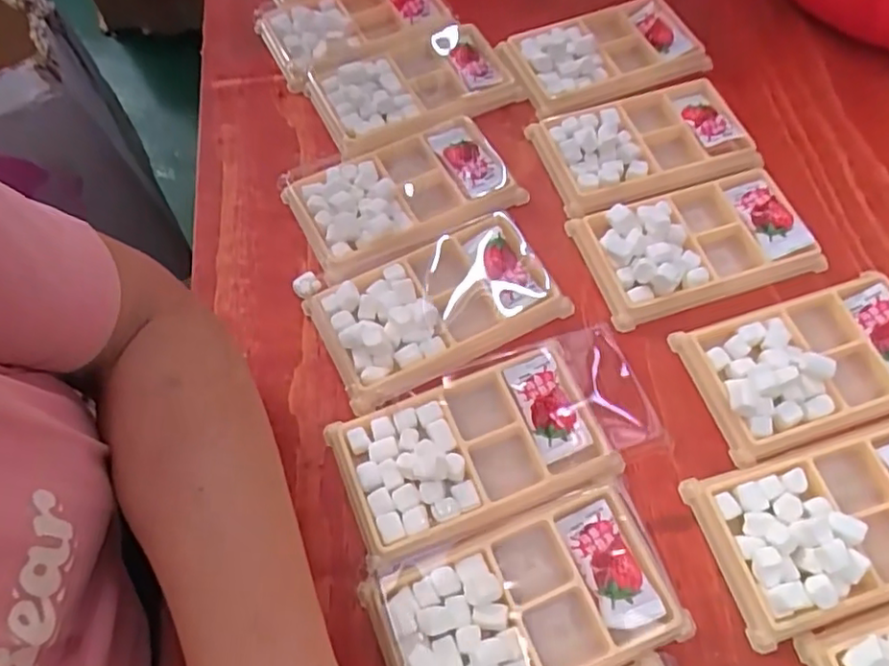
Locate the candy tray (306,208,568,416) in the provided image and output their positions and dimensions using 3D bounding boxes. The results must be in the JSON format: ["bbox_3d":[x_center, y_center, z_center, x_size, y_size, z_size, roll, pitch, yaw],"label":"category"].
[{"bbox_3d":[-0.005,-0.017,0.357,0.131,0.016,0.075,-24,65,-10],"label":"candy tray"}]

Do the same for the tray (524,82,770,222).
[{"bbox_3d":[0.132,-0.124,0.417,0.128,0.018,0.083,-18,64,-8],"label":"tray"}]

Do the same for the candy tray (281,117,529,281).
[{"bbox_3d":[-0.026,-0.089,0.398,0.135,0.020,0.082,-21,65,-9],"label":"candy tray"}]

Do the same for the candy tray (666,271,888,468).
[{"bbox_3d":[0.202,0.014,0.340,0.127,0.016,0.076,-17,64,-7],"label":"candy tray"}]

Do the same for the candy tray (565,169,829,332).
[{"bbox_3d":[0.153,-0.056,0.379,0.131,0.019,0.074,-16,64,-7],"label":"candy tray"}]

